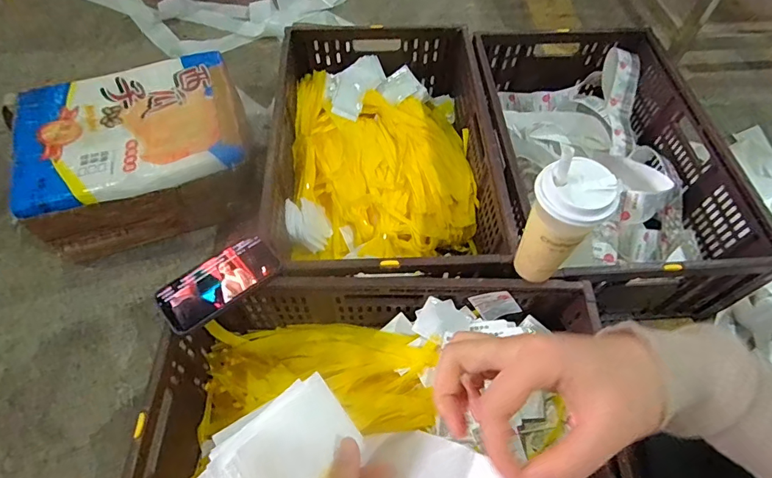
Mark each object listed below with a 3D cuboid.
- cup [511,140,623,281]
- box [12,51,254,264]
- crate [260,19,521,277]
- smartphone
[{"bbox_3d":[0.211,-0.016,0.555,0.085,0.193,0.075,31,63,16],"label":"cup"},{"bbox_3d":[-0.495,-0.173,0.922,0.404,0.191,0.334,-16,61,-11],"label":"box"},{"bbox_3d":[-0.007,-0.162,0.886,0.385,0.202,0.609,-2,59,-3],"label":"crate"},{"bbox_3d":[-0.232,0.058,0.619,0.160,0.013,0.082,-33,65,-19],"label":"smartphone"}]

